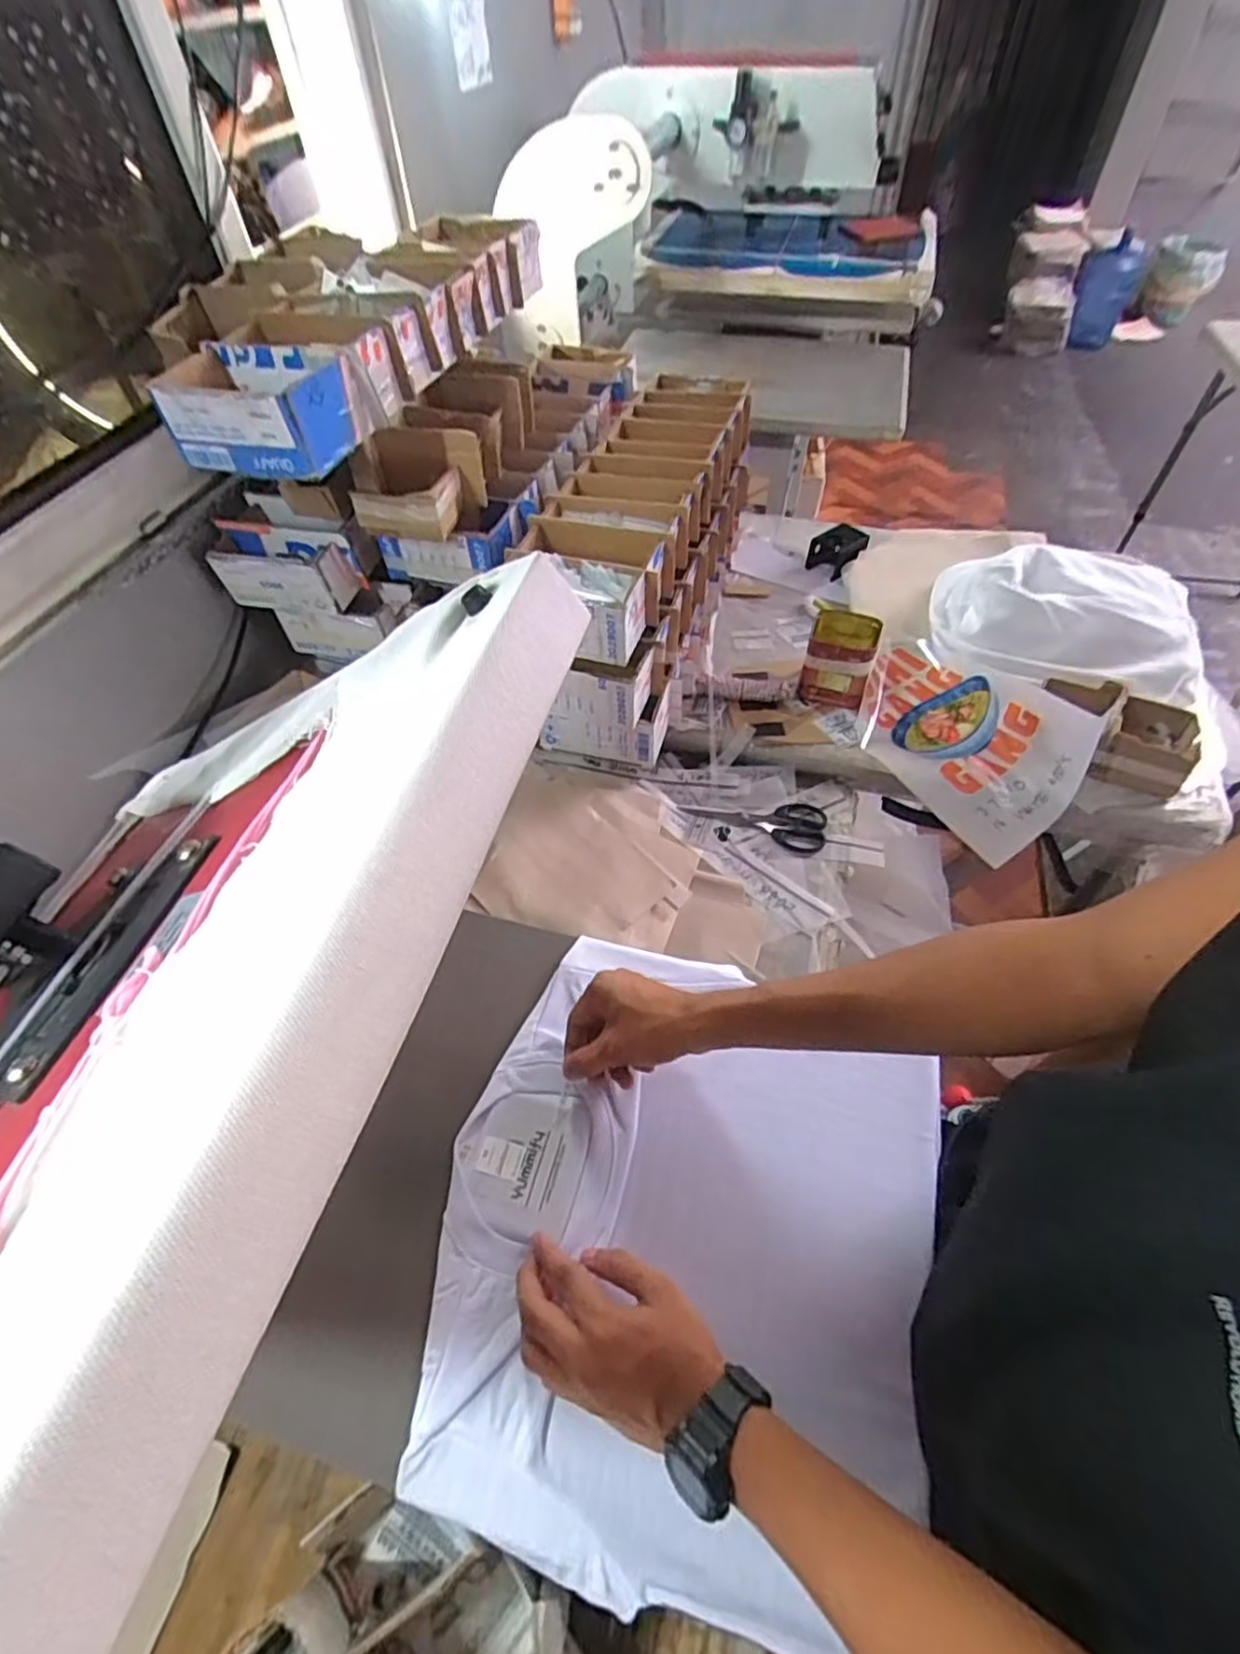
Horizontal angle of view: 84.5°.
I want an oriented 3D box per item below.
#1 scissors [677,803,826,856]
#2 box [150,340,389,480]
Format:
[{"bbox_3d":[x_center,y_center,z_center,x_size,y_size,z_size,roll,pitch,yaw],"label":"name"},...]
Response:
[{"bbox_3d":[0.166,-0.007,0.852,0.175,0.008,0.072,7,53,8],"label":"scissors"},{"bbox_3d":[-0.338,-0.400,0.655,0.174,0.068,0.111,11,54,11],"label":"box"}]

